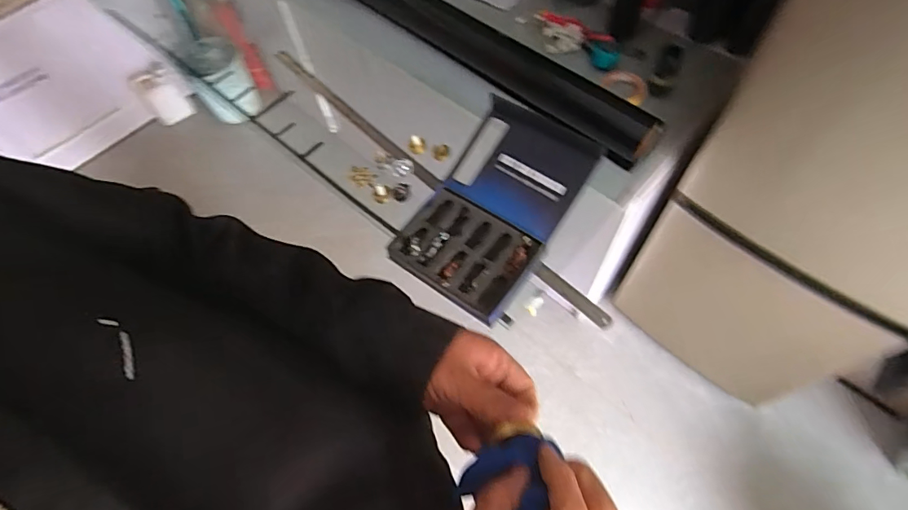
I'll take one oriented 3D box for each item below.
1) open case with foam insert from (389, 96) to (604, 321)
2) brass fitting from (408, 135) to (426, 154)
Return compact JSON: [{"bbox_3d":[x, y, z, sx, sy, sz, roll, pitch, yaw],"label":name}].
[{"bbox_3d":[0.073,-0.092,0.868,0.238,0.110,0.364,34,69,20],"label":"open case with foam insert"},{"bbox_3d":[-0.080,-0.240,1.009,0.038,0.039,0.028,-8,61,0],"label":"brass fitting"}]

